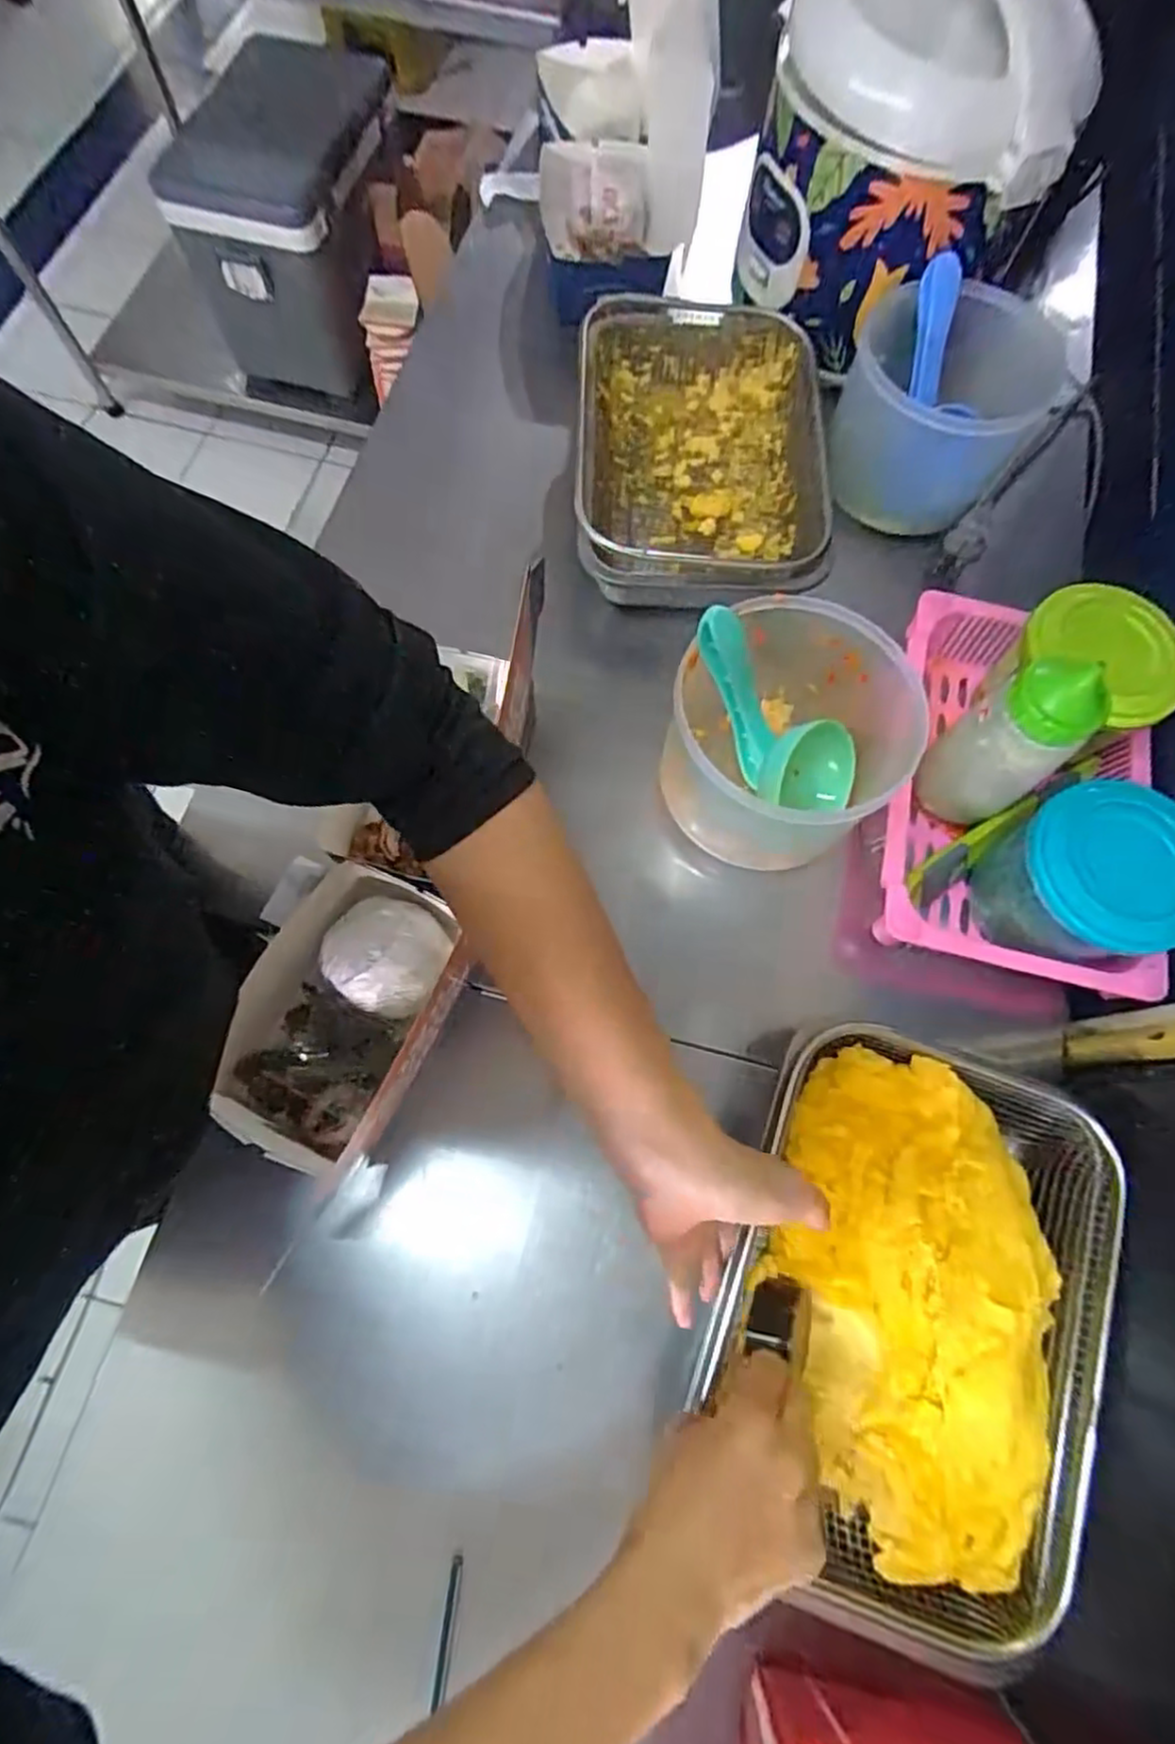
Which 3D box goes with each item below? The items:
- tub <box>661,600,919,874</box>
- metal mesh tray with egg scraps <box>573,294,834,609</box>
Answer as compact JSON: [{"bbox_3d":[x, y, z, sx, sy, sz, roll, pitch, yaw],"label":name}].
[{"bbox_3d":[0.144,-0.087,0.532,0.172,0.142,0.169,1,71,-2],"label":"tub"},{"bbox_3d":[0.105,-0.373,0.658,0.222,0.084,0.309,7,71,0],"label":"metal mesh tray with egg scraps"}]

